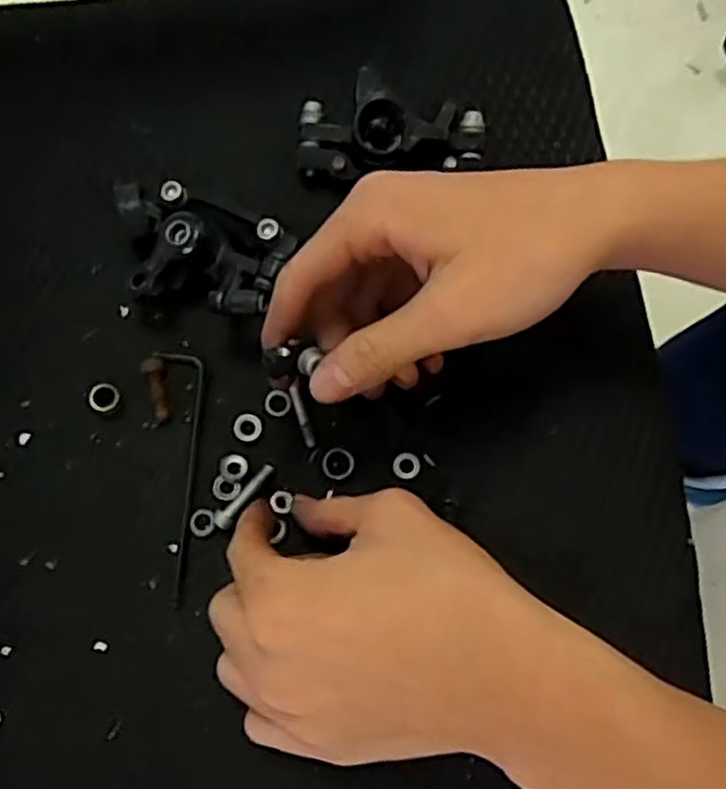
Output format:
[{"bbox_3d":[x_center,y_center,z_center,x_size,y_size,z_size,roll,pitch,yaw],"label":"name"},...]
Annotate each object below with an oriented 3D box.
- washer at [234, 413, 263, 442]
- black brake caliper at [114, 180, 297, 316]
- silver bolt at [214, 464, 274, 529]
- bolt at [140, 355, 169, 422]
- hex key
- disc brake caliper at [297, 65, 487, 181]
[{"bbox_3d":[-0.051,0.014,0.333,0.012,0.004,0.012,0,77,-1],"label":"washer"},{"bbox_3d":[-0.073,-0.060,0.333,0.083,0.036,0.054,21,76,4],"label":"black brake caliper"},{"bbox_3d":[-0.050,0.044,0.324,0.008,0.008,0.034,42,79,8],"label":"silver bolt"},{"bbox_3d":[-0.091,-0.003,0.335,0.009,0.008,0.029,-11,77,-4],"label":"bolt"},{"bbox_3d":[-0.080,0.034,0.330,0.019,0.005,0.109,-1,77,-1],"label":"hex key"},{"bbox_3d":[0.013,-0.119,0.346,0.086,0.037,0.041,-10,76,-4],"label":"disc brake caliper"}]

